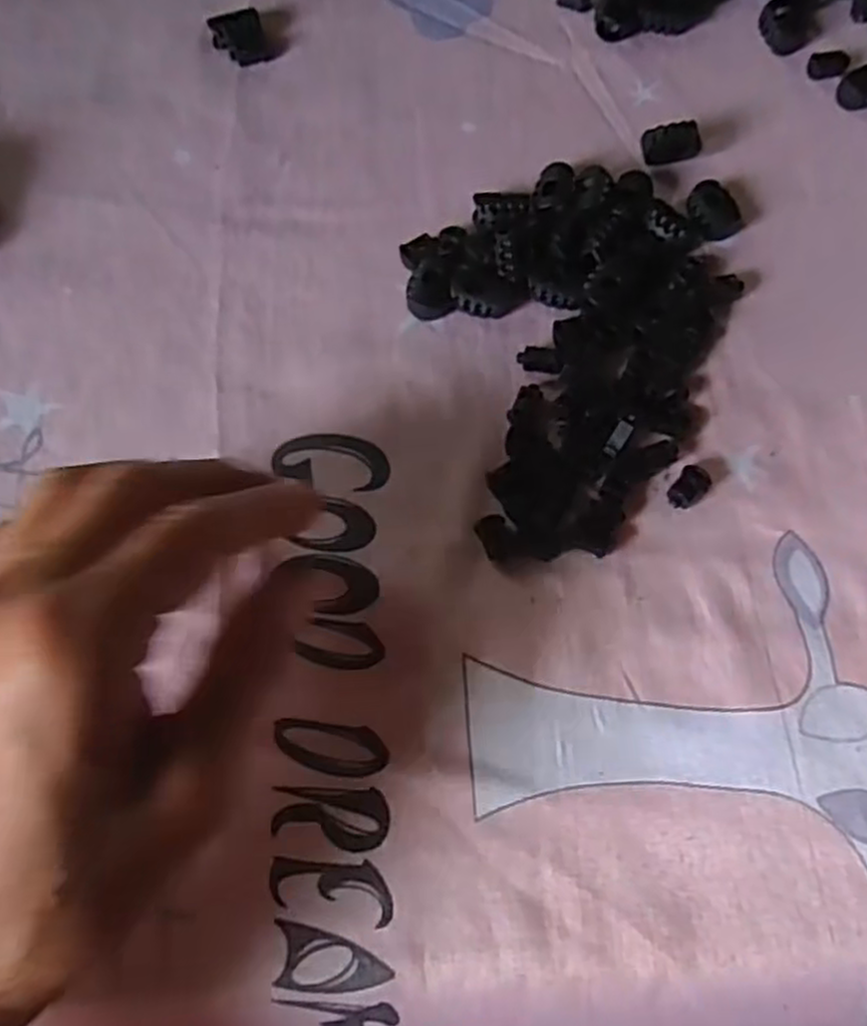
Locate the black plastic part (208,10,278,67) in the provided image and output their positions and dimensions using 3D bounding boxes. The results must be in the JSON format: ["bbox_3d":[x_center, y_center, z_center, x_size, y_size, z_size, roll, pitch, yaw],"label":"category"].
[{"bbox_3d":[-0.082,-0.201,0.329,0.021,0.009,0.020,-23,74,-6],"label":"black plastic part"}]

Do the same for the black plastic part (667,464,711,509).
[{"bbox_3d":[0.087,-0.009,0.264,0.016,0.007,0.010,-43,77,-12],"label":"black plastic part"}]

